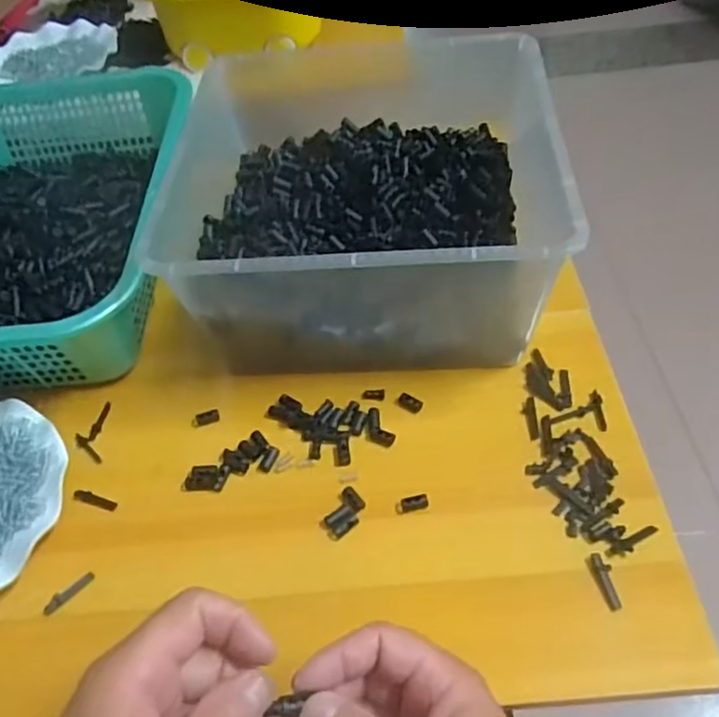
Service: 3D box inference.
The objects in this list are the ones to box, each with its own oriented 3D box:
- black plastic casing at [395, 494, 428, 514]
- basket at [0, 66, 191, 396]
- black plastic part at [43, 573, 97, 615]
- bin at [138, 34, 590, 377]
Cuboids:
[{"bbox_3d":[0.037,0.102,0.473,0.024,0.006,0.010,-20,49,8],"label":"black plastic casing"},{"bbox_3d":[-0.318,-0.134,0.651,0.292,0.091,0.376,-5,49,2],"label":"basket"},{"bbox_3d":[-0.196,0.158,0.457,0.036,0.004,0.009,-39,56,-24],"label":"black plastic part"},{"bbox_3d":[0.009,-0.139,0.586,0.288,0.144,0.315,-2,50,5],"label":"bin"}]

